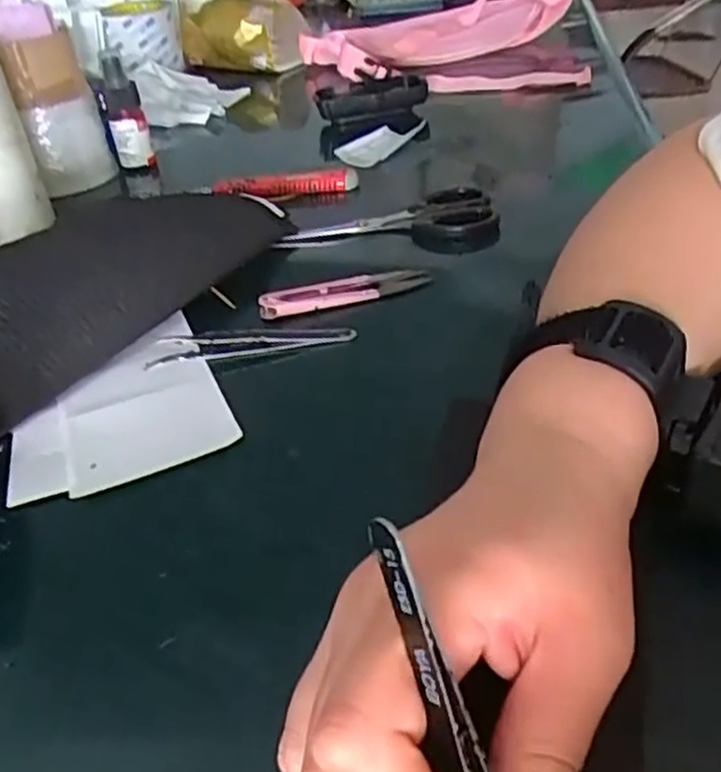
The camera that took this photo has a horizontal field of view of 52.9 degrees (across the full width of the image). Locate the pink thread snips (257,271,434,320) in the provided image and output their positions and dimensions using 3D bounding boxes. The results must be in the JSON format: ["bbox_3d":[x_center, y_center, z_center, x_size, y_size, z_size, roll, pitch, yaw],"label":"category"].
[{"bbox_3d":[-0.009,-0.057,0.433,0.103,0.010,0.020,-15,37,-12],"label":"pink thread snips"}]

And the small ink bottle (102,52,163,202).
[{"bbox_3d":[-0.206,-0.230,0.643,0.034,0.117,0.026,-13,37,-10],"label":"small ink bottle"}]

